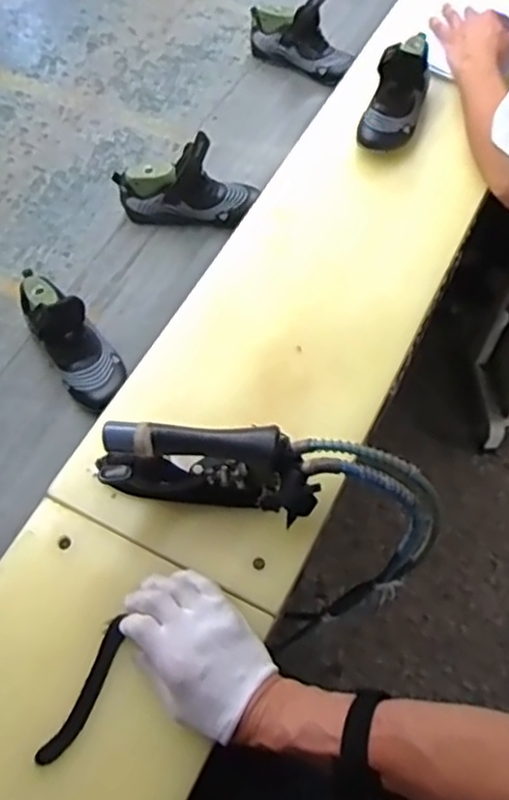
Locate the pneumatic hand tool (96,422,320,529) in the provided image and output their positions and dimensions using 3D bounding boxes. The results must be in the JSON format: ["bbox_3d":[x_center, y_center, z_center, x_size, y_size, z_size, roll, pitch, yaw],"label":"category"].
[{"bbox_3d":[-0.049,0.066,0.620,0.212,0.089,0.066,4,62,4],"label":"pneumatic hand tool"}]

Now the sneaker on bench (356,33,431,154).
[{"bbox_3d":[0.200,-0.432,0.913,0.069,0.094,0.165,21,64,13],"label":"sneaker on bench"}]

